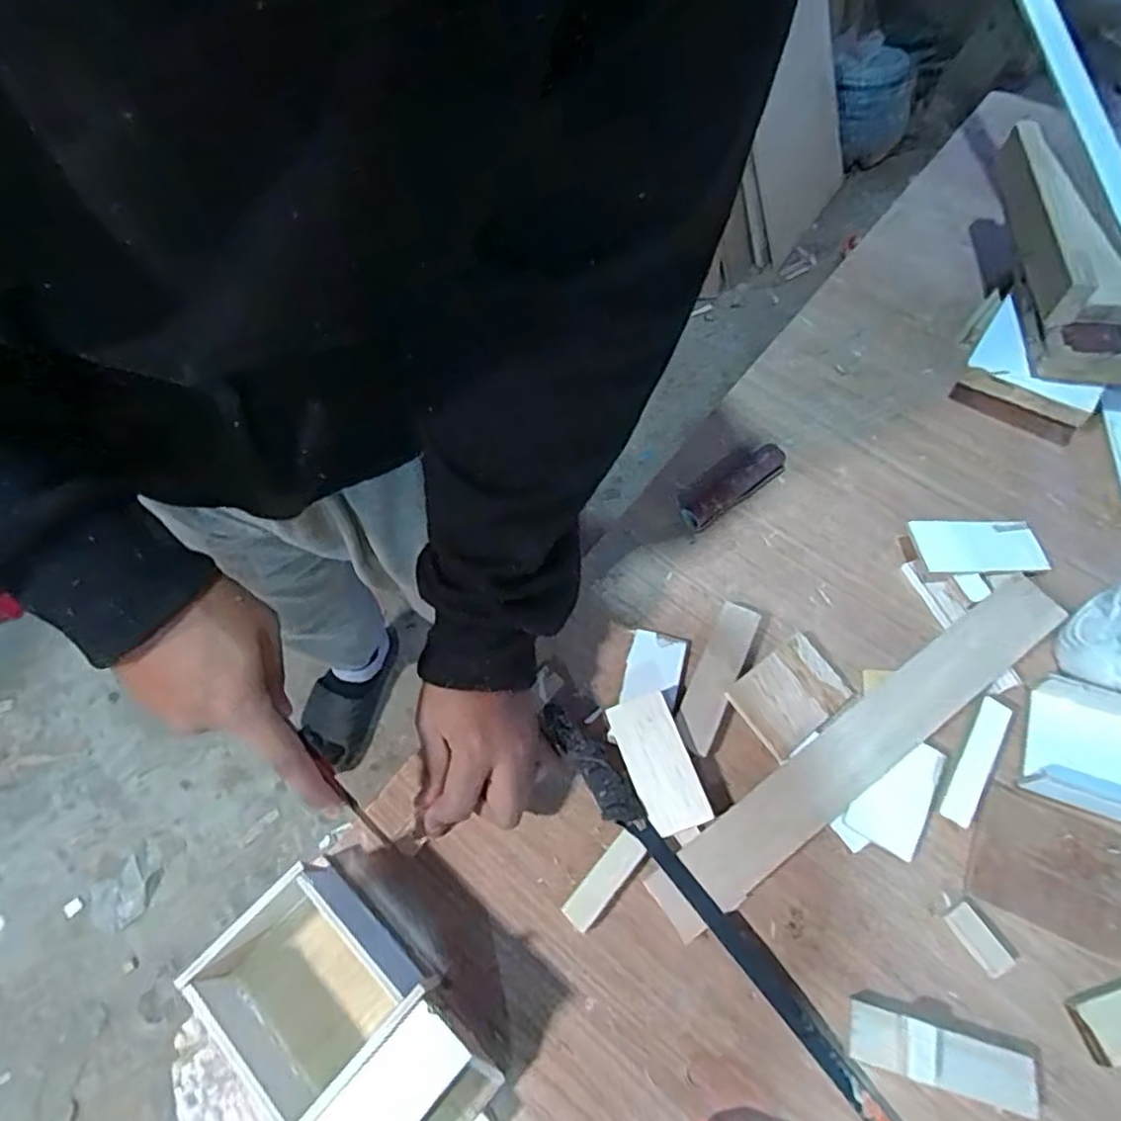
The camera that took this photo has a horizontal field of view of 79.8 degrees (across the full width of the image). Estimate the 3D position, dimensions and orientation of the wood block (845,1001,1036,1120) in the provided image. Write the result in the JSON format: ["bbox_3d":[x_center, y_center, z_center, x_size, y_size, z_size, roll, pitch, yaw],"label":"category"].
[{"bbox_3d":[0.212,0.274,0.369,0.098,0.021,0.028,14,64,9],"label":"wood block"}]

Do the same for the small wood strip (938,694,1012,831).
[{"bbox_3d":[0.269,0.130,0.434,0.020,0.005,0.084,28,74,12],"label":"small wood strip"}]

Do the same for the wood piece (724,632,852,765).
[{"bbox_3d":[0.159,0.093,0.467,0.074,0.014,0.057,-35,66,-15],"label":"wood piece"}]

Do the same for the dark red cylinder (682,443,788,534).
[{"bbox_3d":[0.140,-0.060,0.545,0.097,0.025,0.030,-35,66,-15],"label":"dark red cylinder"}]

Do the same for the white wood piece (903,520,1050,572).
[{"bbox_3d":[0.313,-0.011,0.506,0.099,0.009,0.042,-2,65,-3],"label":"white wood piece"}]

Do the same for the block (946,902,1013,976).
[{"bbox_3d":[0.249,0.226,0.400,0.018,0.004,0.038,-29,65,-12],"label":"block"}]

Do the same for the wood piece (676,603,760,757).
[{"bbox_3d":[0.110,0.081,0.476,0.027,0.017,0.114,24,66,14],"label":"wood piece"}]

